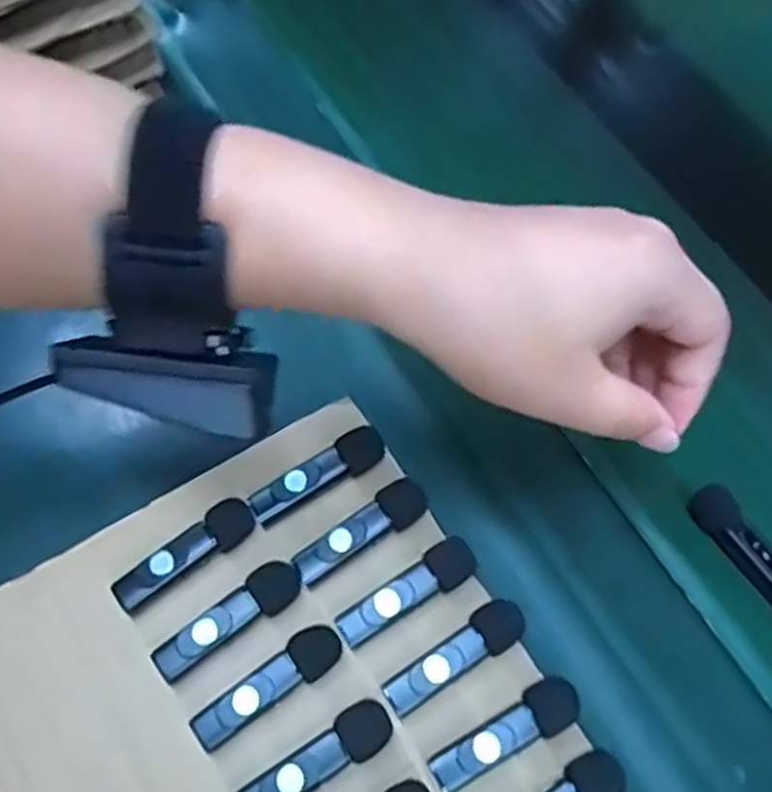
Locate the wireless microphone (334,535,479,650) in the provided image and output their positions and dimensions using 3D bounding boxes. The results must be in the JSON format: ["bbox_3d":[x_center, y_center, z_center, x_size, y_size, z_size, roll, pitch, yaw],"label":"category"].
[{"bbox_3d":[0.009,0.081,0.321,0.064,0.010,0.018,-28,71,-20],"label":"wireless microphone"}]

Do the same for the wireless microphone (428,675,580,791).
[{"bbox_3d":[0.047,0.133,0.304,0.064,0.014,0.018,-23,69,-18],"label":"wireless microphone"}]

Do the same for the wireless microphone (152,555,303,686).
[{"bbox_3d":[-0.064,0.090,0.313,0.065,0.010,0.019,-29,71,-20],"label":"wireless microphone"}]

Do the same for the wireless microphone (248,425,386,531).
[{"bbox_3d":[-0.030,0.035,0.341,0.064,0.010,0.016,-29,71,-20],"label":"wireless microphone"}]

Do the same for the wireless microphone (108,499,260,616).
[{"bbox_3d":[-0.084,0.067,0.326,0.062,0.014,0.017,-32,72,-21],"label":"wireless microphone"}]

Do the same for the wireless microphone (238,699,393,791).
[{"bbox_3d":[-0.027,0.141,0.296,0.064,0.014,0.019,-28,70,-20],"label":"wireless microphone"}]

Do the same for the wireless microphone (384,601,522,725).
[{"bbox_3d":[0.028,0.106,0.313,0.064,0.011,0.018,-28,70,-20],"label":"wireless microphone"}]

